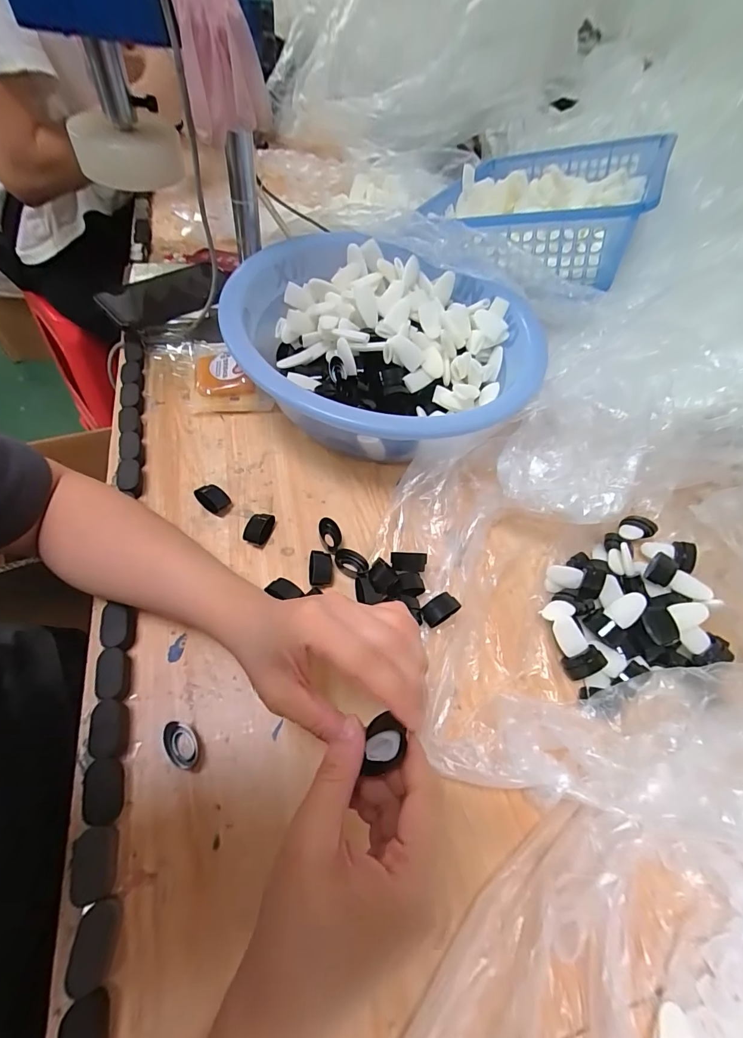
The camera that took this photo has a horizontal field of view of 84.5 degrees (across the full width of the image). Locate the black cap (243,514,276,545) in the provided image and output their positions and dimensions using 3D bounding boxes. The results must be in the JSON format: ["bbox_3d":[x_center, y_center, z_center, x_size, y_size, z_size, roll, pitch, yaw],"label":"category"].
[{"bbox_3d":[-0.106,0.010,0.392,0.024,0.014,0.029,10,58,-2],"label":"black cap"}]

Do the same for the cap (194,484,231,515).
[{"bbox_3d":[-0.157,-0.020,0.404,0.029,0.016,0.023,40,61,16],"label":"cap"}]

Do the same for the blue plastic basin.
[{"bbox_3d":[0.009,-0.191,0.476,0.318,0.116,0.325,4,58,-6],"label":"blue plastic basin"}]

